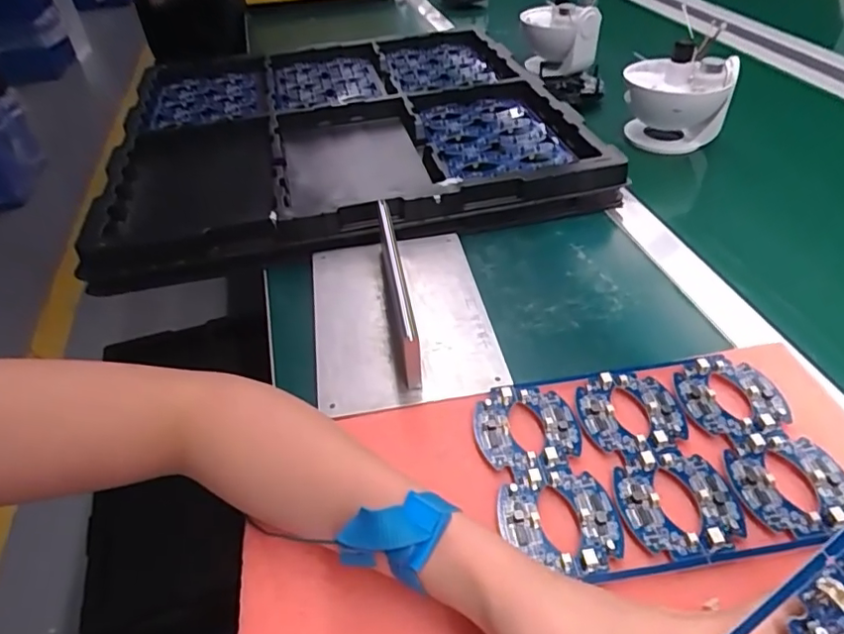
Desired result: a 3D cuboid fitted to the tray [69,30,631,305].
[{"bbox_3d":[-0.101,-0.251,0.727,0.534,0.046,0.513,-9,42,-8],"label":"tray"}]

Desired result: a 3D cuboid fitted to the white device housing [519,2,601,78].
[{"bbox_3d":[0.211,-0.429,0.883,0.124,0.110,0.084,31,51,31],"label":"white device housing"}]

